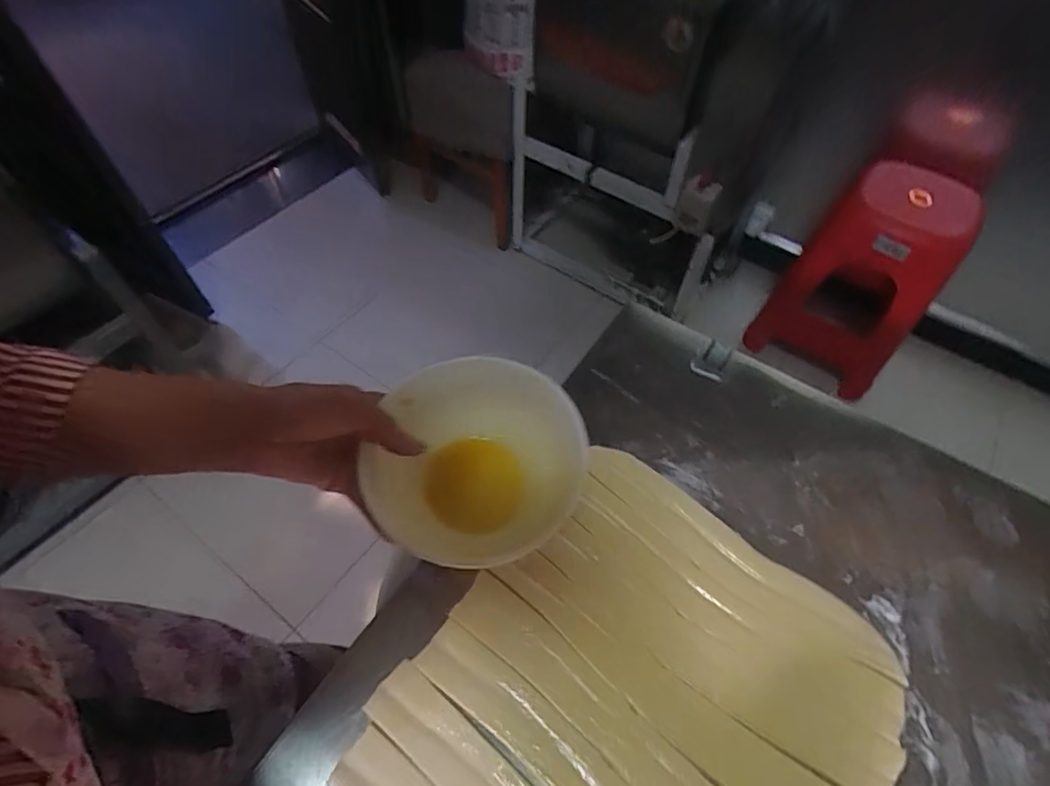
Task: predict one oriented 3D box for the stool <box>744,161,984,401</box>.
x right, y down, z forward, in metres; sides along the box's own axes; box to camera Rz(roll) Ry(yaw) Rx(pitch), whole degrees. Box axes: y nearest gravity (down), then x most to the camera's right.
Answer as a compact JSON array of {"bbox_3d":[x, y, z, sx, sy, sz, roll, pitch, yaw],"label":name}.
[{"bbox_3d":[0.927,-0.307,1.431,0.355,0.486,0.349,34,62,19],"label":"stool"}]

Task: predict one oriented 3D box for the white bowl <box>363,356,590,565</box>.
[{"bbox_3d":[-0.033,0.050,0.363,0.139,0.060,0.137,2,56,-3],"label":"white bowl"}]

